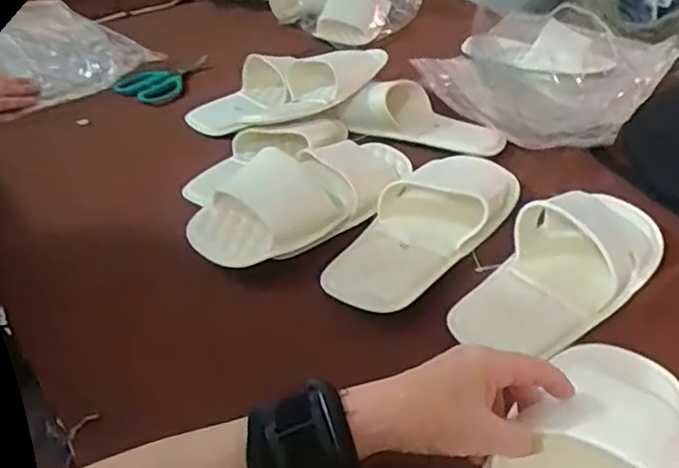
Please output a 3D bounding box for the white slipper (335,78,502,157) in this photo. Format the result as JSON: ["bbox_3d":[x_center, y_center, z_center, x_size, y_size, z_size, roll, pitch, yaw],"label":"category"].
[{"bbox_3d":[0.109,-0.145,0.804,0.205,0.059,0.076,15,40,12],"label":"white slipper"}]

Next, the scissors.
[{"bbox_3d":[-0.248,-0.225,0.935,0.156,0.017,0.075,-32,56,-31],"label":"scissors"}]

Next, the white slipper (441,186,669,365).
[{"bbox_3d":[0.215,0.020,0.587,0.119,0.053,0.256,31,46,29],"label":"white slipper"}]

